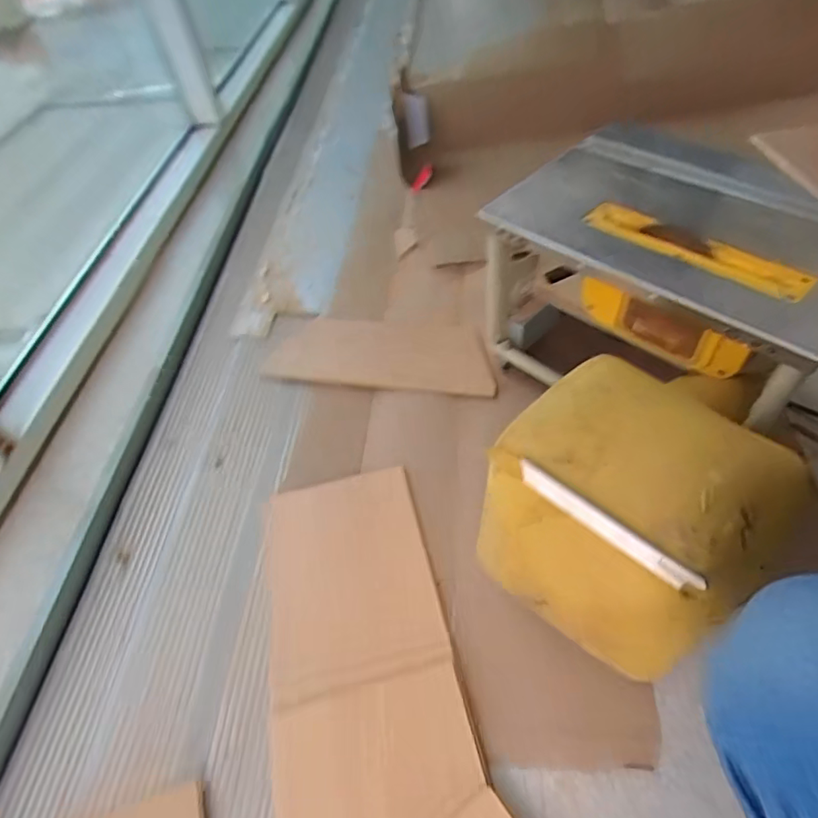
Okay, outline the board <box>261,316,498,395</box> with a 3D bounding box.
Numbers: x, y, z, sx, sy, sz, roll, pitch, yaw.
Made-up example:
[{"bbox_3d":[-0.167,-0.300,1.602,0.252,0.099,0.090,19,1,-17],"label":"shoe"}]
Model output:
[{"bbox_3d":[-0.044,-0.099,0.888,0.363,0.023,0.158,5,52,8],"label":"board"}]

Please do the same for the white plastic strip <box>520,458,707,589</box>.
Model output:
[{"bbox_3d":[0.153,0.091,0.418,0.155,0.013,0.017,34,62,27],"label":"white plastic strip"}]

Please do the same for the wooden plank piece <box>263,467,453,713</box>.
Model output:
[{"bbox_3d":[-0.076,0.201,0.655,0.199,0.016,0.257,-13,52,-6],"label":"wooden plank piece"}]

